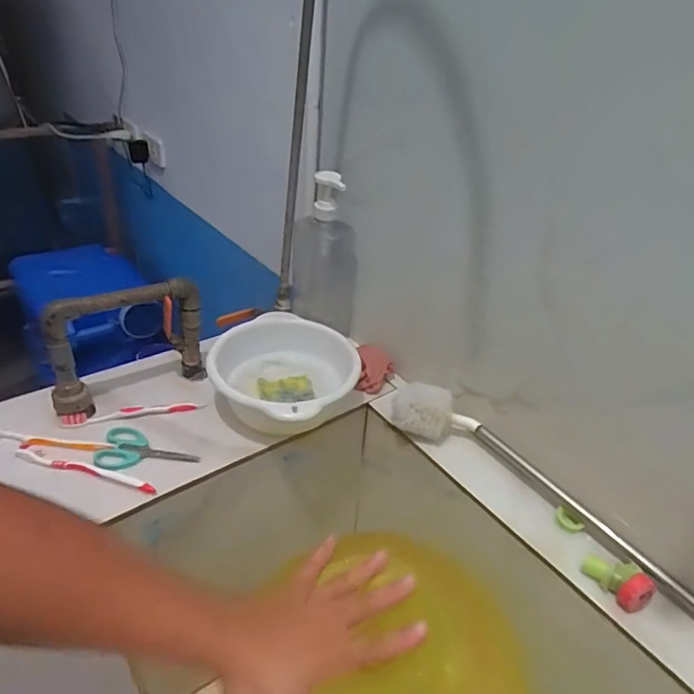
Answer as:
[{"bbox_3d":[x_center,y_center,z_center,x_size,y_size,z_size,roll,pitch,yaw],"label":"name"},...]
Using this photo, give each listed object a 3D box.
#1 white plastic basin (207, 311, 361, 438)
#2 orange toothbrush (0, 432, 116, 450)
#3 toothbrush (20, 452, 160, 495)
[{"bbox_3d":[-0.087,0.045,0.742,0.194,0.078,0.212,4,35,-3],"label":"white plastic basin"},{"bbox_3d":[-0.376,0.117,0.657,0.172,0.013,0.022,3,35,-3],"label":"orange toothbrush"},{"bbox_3d":[-0.310,0.145,0.632,0.179,0.008,0.016,12,36,9],"label":"toothbrush"}]

